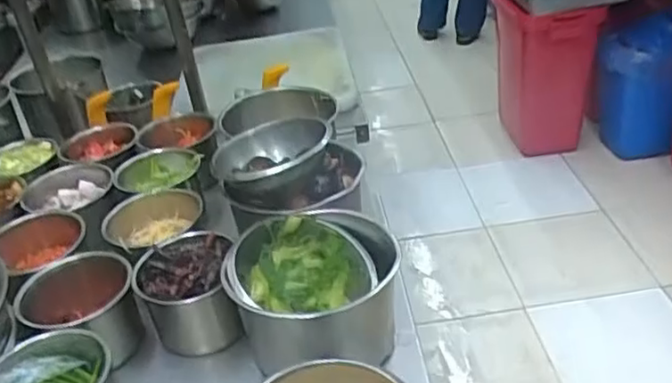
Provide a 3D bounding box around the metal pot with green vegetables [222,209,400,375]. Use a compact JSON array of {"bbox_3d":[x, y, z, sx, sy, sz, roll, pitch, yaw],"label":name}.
[{"bbox_3d":[-0.020,0.111,0.700,0.165,0.125,0.147,-18,34,-16],"label":"metal pot with green vegetables"}]

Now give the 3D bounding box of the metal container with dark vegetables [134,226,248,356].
[{"bbox_3d":[-0.163,0.115,0.756,0.103,0.095,0.117,-9,32,-3],"label":"metal container with dark vegetables"}]

